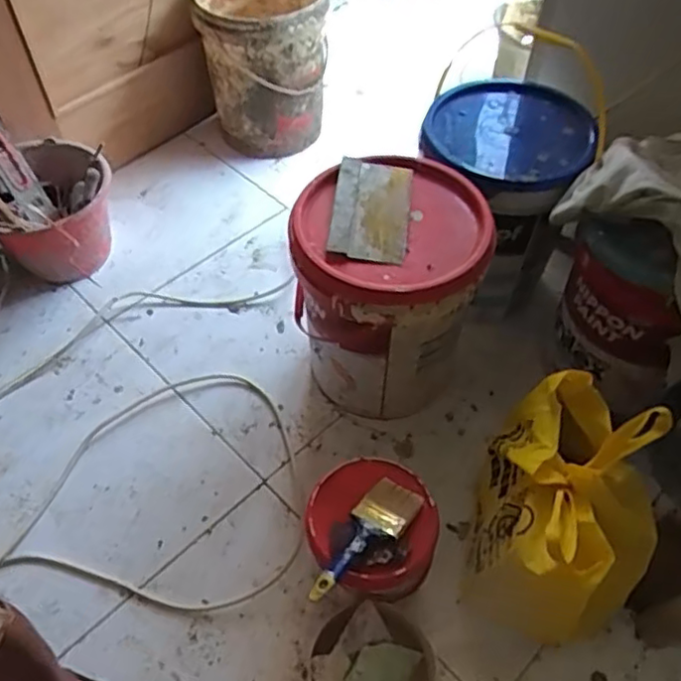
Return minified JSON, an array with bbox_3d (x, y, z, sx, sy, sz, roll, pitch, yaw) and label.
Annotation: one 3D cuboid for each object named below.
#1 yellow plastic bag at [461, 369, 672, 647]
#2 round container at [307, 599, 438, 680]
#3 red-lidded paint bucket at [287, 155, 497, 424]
[{"bbox_3d":[0.320,0.250,0.955,0.215,0.349,0.291,16,55,11],"label":"yellow plastic bag"},{"bbox_3d":[0.047,0.471,0.936,0.169,0.111,0.160,0,52,-1],"label":"round container"},{"bbox_3d":[0.076,-0.065,1.161,0.292,0.417,0.301,0,54,0],"label":"red-lidded paint bucket"}]

